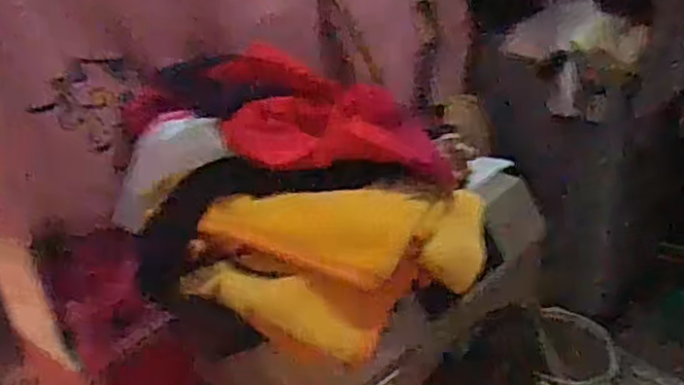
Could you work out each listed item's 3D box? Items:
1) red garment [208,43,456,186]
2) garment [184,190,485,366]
[{"bbox_3d":[-0.013,-0.118,1.212,0.418,0.142,0.141,16,30,1],"label":"red garment"},{"bbox_3d":[0.006,0.127,1.111,0.480,0.213,0.135,-7,28,-6],"label":"garment"}]

